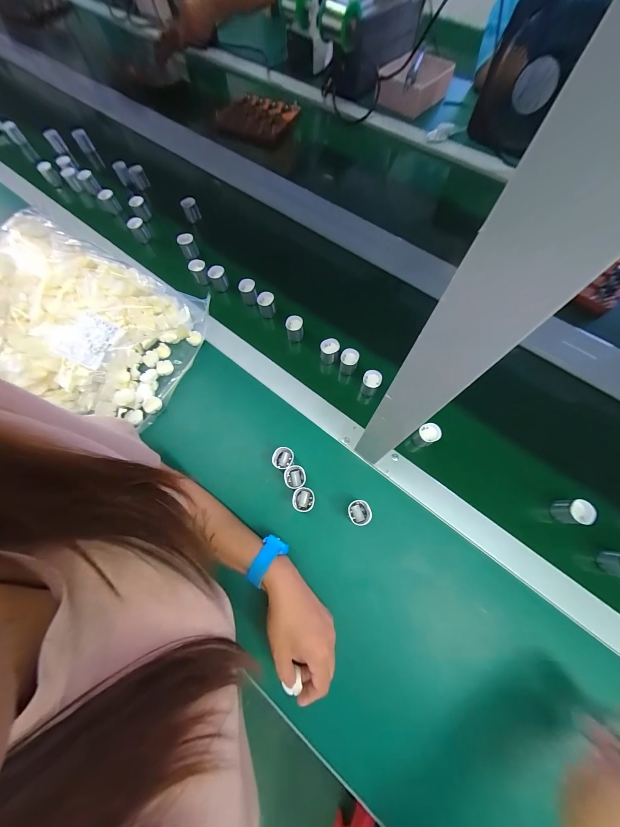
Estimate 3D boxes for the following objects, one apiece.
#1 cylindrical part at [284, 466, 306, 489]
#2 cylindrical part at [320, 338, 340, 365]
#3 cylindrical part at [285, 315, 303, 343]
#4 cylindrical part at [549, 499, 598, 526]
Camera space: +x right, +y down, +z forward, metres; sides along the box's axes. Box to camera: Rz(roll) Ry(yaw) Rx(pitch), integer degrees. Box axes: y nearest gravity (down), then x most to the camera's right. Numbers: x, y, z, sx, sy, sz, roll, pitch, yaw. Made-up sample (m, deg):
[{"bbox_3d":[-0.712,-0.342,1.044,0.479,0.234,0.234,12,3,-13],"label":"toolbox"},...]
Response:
[{"bbox_3d":[-0.020,0.091,0.382,0.028,0.037,0.031,-10,71,2],"label":"cylindrical part"},{"bbox_3d":[0.034,-0.106,0.464,0.031,0.031,0.031,-2,72,5],"label":"cylindrical part"},{"bbox_3d":[-0.027,-0.150,0.483,0.030,0.033,0.034,-1,72,5],"label":"cylindrical part"},{"bbox_3d":[0.354,0.133,0.365,0.027,0.038,0.032,-6,71,3],"label":"cylindrical part"}]

